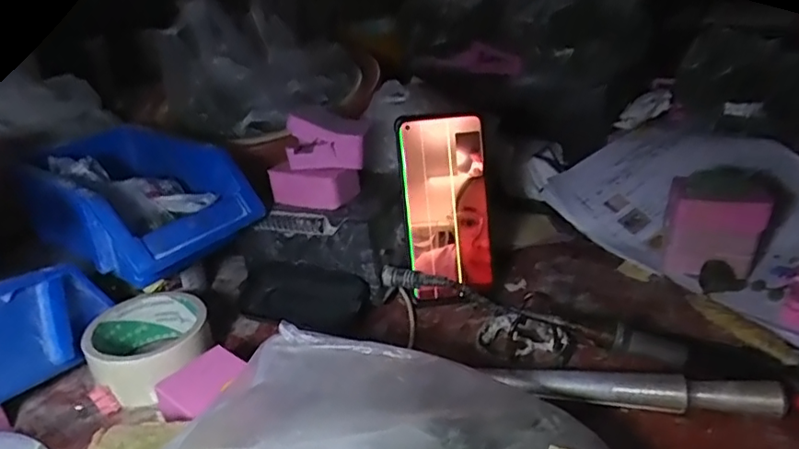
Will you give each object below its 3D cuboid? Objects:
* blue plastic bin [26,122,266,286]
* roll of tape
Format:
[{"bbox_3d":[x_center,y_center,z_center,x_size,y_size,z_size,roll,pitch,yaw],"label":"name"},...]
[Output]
[{"bbox_3d":[-0.229,-0.027,0.491,0.196,0.066,0.118,15,33,31],"label":"blue plastic bin"},{"bbox_3d":[-0.187,0.093,0.439,0.083,0.043,0.086,-2,28,1],"label":"roll of tape"}]

